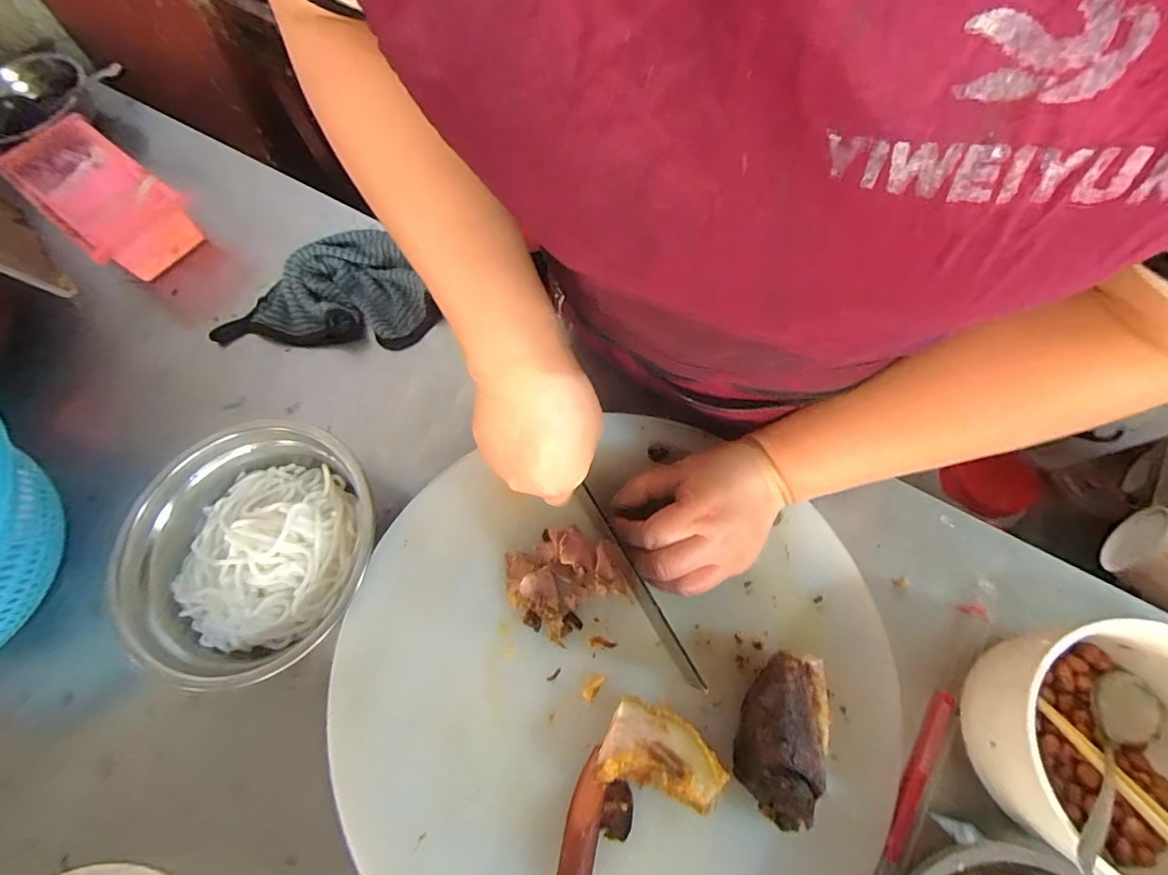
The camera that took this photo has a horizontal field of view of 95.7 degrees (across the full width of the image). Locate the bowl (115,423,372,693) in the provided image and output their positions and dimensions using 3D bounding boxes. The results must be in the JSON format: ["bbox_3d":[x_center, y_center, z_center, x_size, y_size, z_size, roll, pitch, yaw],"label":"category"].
[{"bbox_3d":[-0.243,0.082,0.389,0.183,0.055,0.170,-1,67,2],"label":"bowl"}]

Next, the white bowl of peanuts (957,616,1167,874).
[{"bbox_3d":[0.298,0.176,0.303,0.127,0.091,0.126,-1,67,2],"label":"white bowl of peanuts"}]

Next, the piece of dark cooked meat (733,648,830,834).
[{"bbox_3d":[0.123,0.185,0.330,0.045,0.047,0.096,14,69,10],"label":"piece of dark cooked meat"}]

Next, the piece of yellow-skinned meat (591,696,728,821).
[{"bbox_3d":[0.050,0.198,0.333,0.077,0.037,0.048,14,68,10],"label":"piece of yellow-skinned meat"}]

